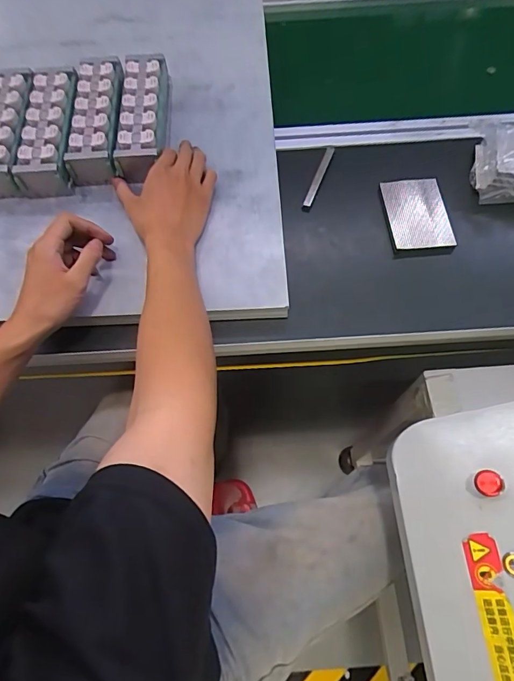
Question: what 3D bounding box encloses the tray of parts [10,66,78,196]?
[{"bbox_3d":[-0.271,-0.280,0.563,0.065,0.042,0.187,-4,65,0],"label":"tray of parts"}]

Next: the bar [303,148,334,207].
[{"bbox_3d":[0.083,-0.218,0.566,0.012,0.014,0.104,19,67,10],"label":"bar"}]

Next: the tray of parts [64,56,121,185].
[{"bbox_3d":[-0.204,-0.289,0.552,0.060,0.042,0.184,-4,65,0],"label":"tray of parts"}]

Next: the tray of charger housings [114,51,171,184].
[{"bbox_3d":[-0.150,-0.297,0.565,0.061,0.050,0.187,0,68,2],"label":"tray of charger housings"}]

